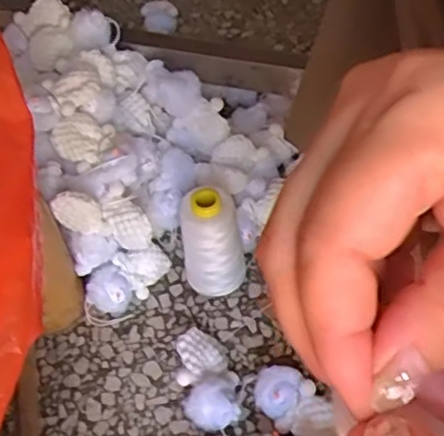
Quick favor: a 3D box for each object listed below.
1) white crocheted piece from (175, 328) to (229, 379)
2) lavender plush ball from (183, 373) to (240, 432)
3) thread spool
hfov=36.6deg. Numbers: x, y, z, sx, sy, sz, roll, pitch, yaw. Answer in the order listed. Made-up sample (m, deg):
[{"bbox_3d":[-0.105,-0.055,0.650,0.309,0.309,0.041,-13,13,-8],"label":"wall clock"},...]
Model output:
[{"bbox_3d":[-0.016,0.117,0.569,0.038,0.034,0.041,-3,51,3],"label":"white crocheted piece"},{"bbox_3d":[-0.009,0.151,0.541,0.040,0.033,0.042,-17,51,-8],"label":"lavender plush ball"},{"bbox_3d":[-0.008,0.024,0.593,0.050,0.110,0.043,-6,51,1],"label":"thread spool"}]

